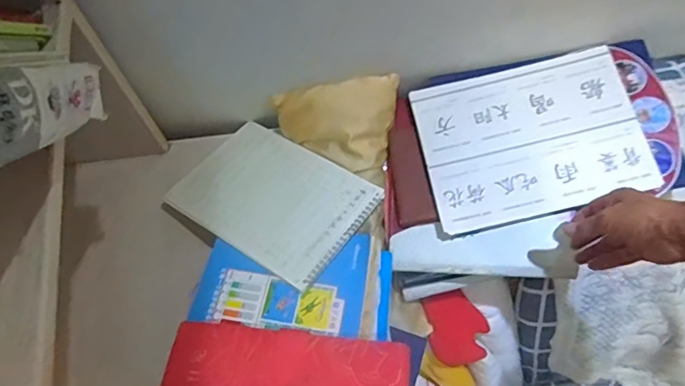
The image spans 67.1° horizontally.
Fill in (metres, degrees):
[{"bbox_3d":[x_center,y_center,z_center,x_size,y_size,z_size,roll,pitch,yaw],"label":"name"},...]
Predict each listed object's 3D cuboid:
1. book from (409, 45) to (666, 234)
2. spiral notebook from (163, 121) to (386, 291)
[{"bbox_3d":[0.263,-0.079,0.733,0.290,0.012,0.216,-14,75,5],"label":"book"},{"bbox_3d":[-0.101,0.003,0.741,0.259,0.015,0.186,28,62,22],"label":"spiral notebook"}]

